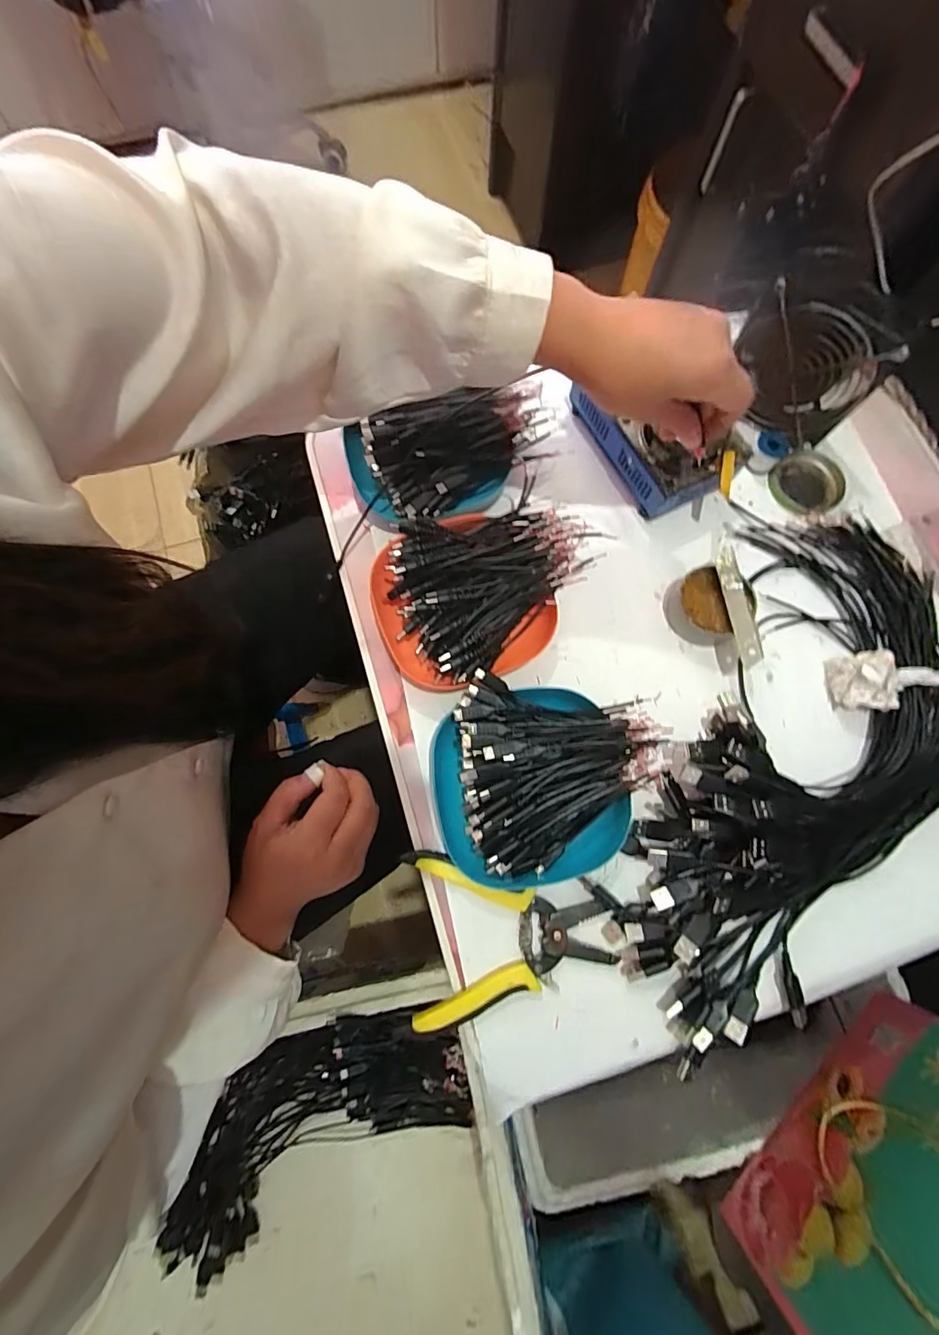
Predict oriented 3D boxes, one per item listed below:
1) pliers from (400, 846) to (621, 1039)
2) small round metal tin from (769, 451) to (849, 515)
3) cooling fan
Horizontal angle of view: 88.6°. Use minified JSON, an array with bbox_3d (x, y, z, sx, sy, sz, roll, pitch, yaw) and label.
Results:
[{"bbox_3d":[0.031,0.191,0.348,0.146,0.015,0.113,-3,75,-2],"label":"pliers"},{"bbox_3d":[0.326,-0.177,0.466,0.063,0.016,0.066,0,75,-1],"label":"small round metal tin"},{"bbox_3d":[0.288,-0.259,0.418,0.113,0.110,0.029,36,77,8],"label":"cooling fan"}]

